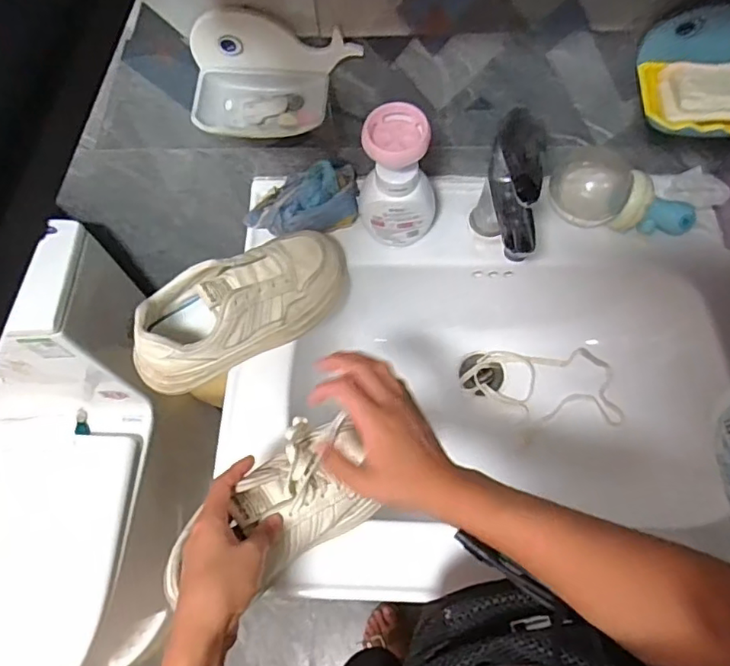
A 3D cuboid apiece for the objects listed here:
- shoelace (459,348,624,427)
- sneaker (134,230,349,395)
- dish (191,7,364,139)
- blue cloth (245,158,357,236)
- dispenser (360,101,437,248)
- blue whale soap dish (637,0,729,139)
[{"bbox_3d":[0.228,0.062,0.742,0.196,0.036,0.096,8,66,6],"label":"shoelace"},{"bbox_3d":[-0.124,-0.032,0.596,0.248,0.093,0.085,-34,69,-12],"label":"sneaker"},{"bbox_3d":[-0.085,-0.237,0.527,0.159,0.074,0.079,-1,65,2],"label":"dish"},{"bbox_3d":[-0.075,-0.156,0.657,0.133,0.059,0.078,-10,65,-2],"label":"blue cloth"},{"bbox_3d":[0.036,-0.161,0.599,0.078,0.152,0.059,4,66,4],"label":"dispenser"},{"bbox_3d":[0.333,-0.233,0.509,0.154,0.062,0.092,7,66,6],"label":"blue whale soap dish"}]

